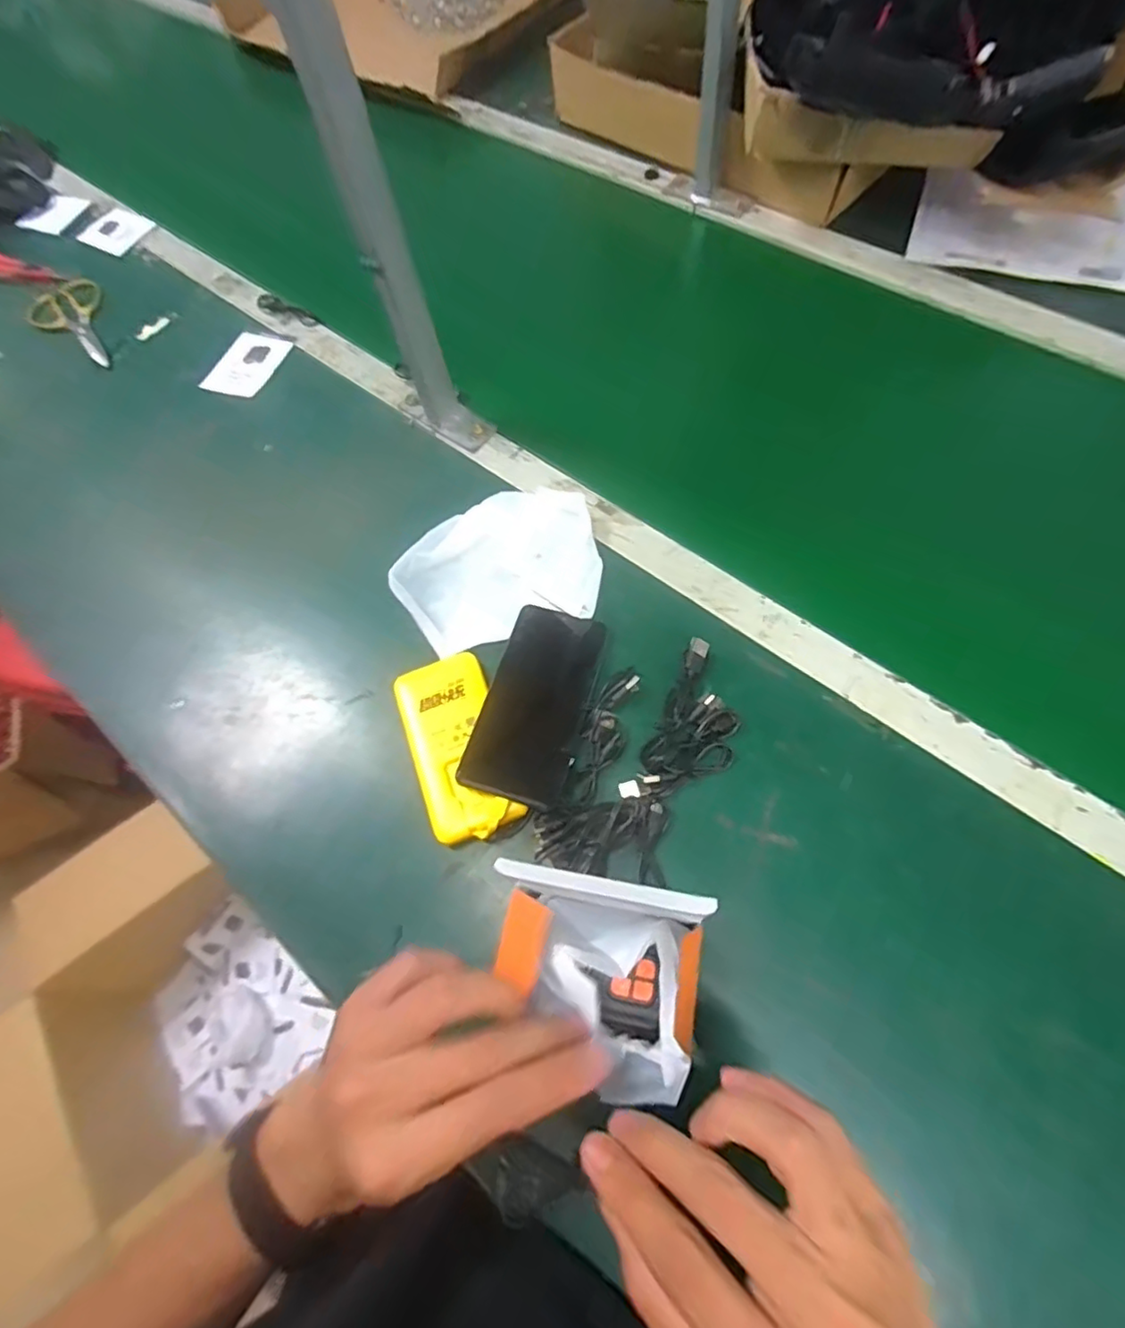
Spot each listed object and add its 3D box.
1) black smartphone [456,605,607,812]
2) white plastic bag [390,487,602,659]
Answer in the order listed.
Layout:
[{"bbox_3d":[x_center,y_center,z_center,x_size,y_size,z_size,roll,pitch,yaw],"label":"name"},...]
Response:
[{"bbox_3d":[-0.019,0.027,0.480,0.073,0.011,0.159,13,66,12],"label":"black smartphone"},{"bbox_3d":[-0.049,-0.079,0.518,0.167,0.028,0.115,-21,65,-12],"label":"white plastic bag"}]

